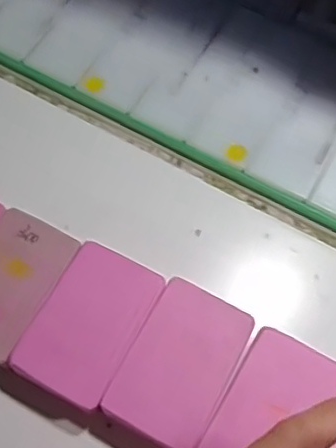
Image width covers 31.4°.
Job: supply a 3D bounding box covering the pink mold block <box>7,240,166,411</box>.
[{"bbox_3d":[-0.038,0.051,0.293,0.047,0.024,0.072,26,63,10],"label":"pink mold block"}]

